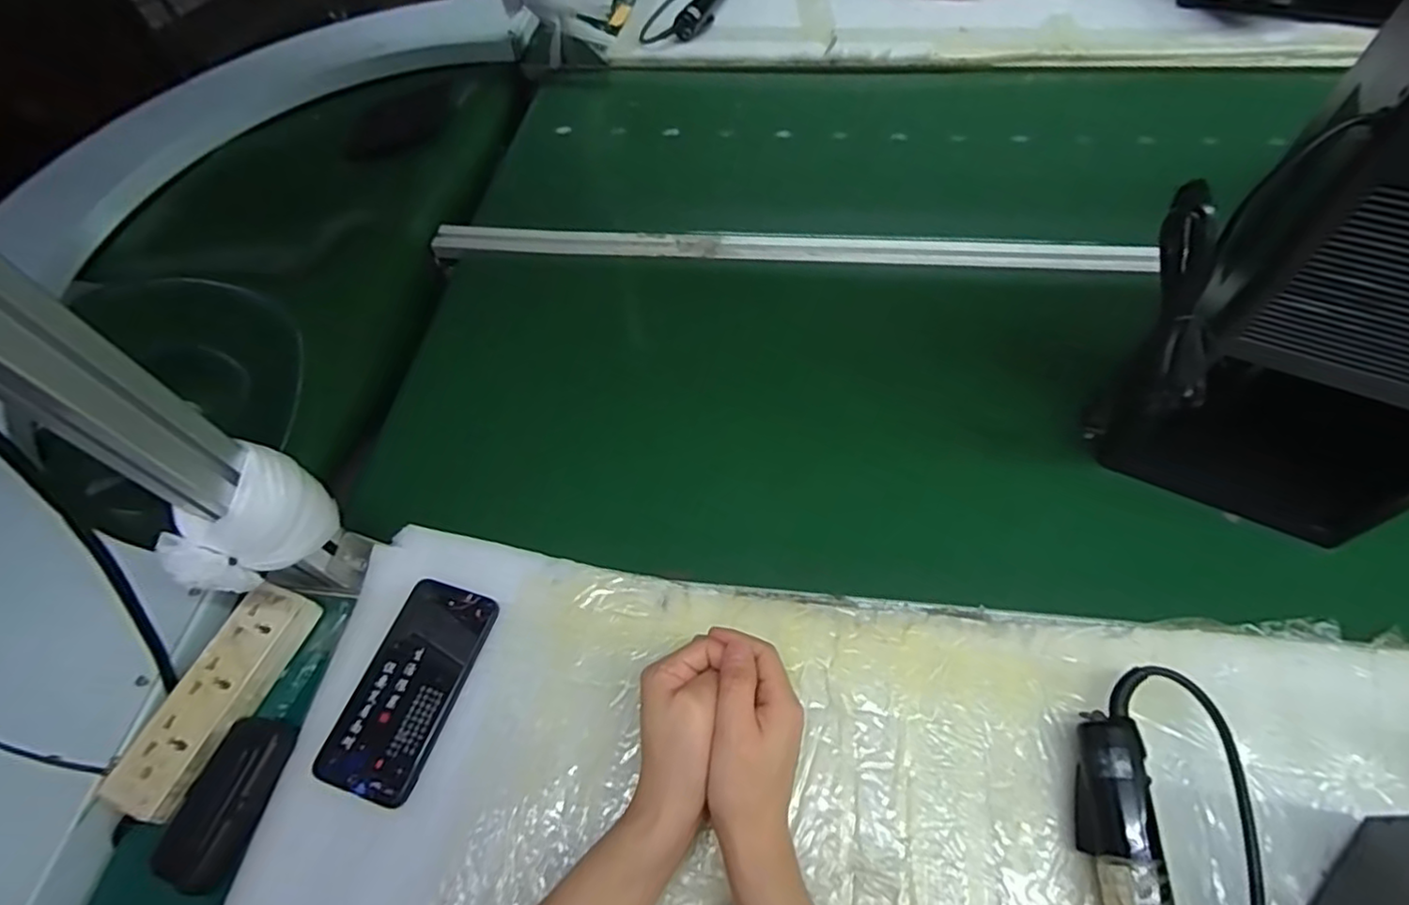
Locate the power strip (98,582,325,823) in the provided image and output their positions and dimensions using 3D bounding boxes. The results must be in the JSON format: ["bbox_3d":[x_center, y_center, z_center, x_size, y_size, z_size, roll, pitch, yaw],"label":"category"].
[{"bbox_3d":[-0.374,0.186,0.487,0.053,0.027,0.169,15,59,14],"label":"power strip"}]

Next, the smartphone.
[{"bbox_3d":[-0.226,0.177,0.488,0.077,0.009,0.154,13,60,13],"label":"smartphone"}]

